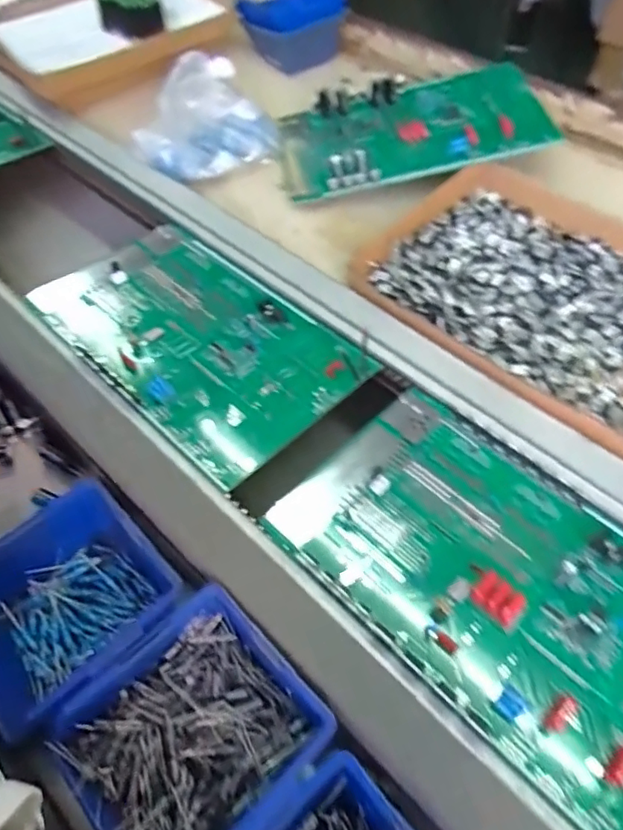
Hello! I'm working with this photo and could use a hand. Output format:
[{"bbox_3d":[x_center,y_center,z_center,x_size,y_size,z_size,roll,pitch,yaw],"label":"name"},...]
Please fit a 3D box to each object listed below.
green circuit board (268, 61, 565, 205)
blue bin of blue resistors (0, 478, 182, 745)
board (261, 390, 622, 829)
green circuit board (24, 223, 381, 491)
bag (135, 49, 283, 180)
[{"bbox_3d":[0.110,-0.350,0.676,0.294,0.048,0.189,-17,53,5],"label":"green circuit board"},{"bbox_3d":[-0.176,0.131,0.392,0.136,0.067,0.103,-39,62,-18],"label":"blue bin of blue resistors"},{"bbox_3d":[0.132,0.114,0.379,0.302,0.016,0.174,39,64,25],"label":"board"},{"bbox_3d":[-0.122,-0.091,0.527,0.179,0.017,0.329,-39,63,-23],"label":"green circuit board"},{"bbox_3d":[-0.131,-0.364,0.690,0.172,0.090,0.111,-21,56,-14],"label":"bag"}]

